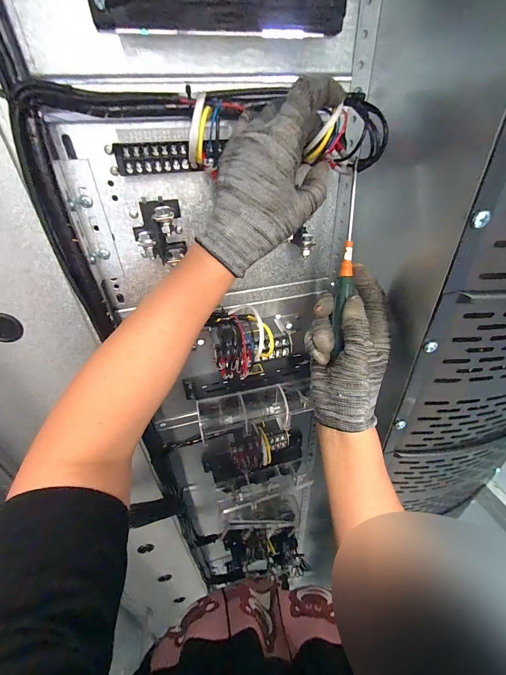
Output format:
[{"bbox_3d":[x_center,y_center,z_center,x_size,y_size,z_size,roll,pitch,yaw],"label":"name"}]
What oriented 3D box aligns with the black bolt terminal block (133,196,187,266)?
[{"bbox_3d":[-0.092,-0.103,0.283,0.048,0.058,0.042,-14,36,-17],"label":"black bolt terminal block"}]

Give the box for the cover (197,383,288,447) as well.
[{"bbox_3d":[-0.016,0.095,0.377,0.113,0.034,0.049,-11,35,-13],"label":"cover"}]

